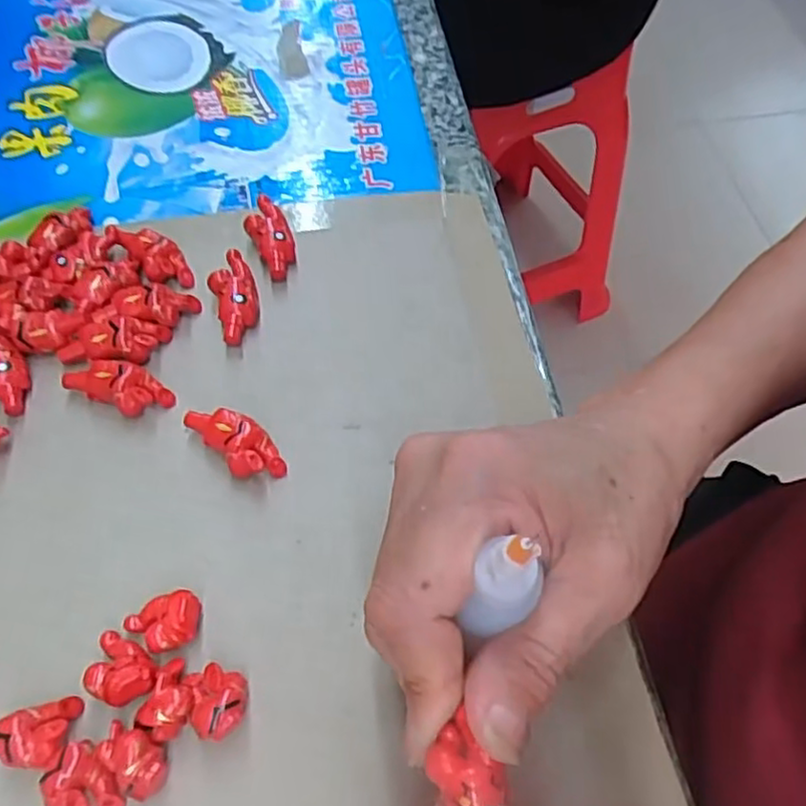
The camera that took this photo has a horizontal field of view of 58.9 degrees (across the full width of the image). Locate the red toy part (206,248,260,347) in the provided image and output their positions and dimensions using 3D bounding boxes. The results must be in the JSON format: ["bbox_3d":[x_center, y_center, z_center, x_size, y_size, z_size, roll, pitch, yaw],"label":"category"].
[{"bbox_3d":[-0.072,-0.044,0.306,0.018,0.015,0.040,-16,59,-11],"label":"red toy part"}]

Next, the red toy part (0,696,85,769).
[{"bbox_3d":[-0.110,0.099,0.215,0.020,0.013,0.020,2,57,0],"label":"red toy part"}]

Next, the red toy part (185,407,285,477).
[{"bbox_3d":[-0.063,0.014,0.269,0.018,0.015,0.041,-40,66,-23],"label":"red toy part"}]

